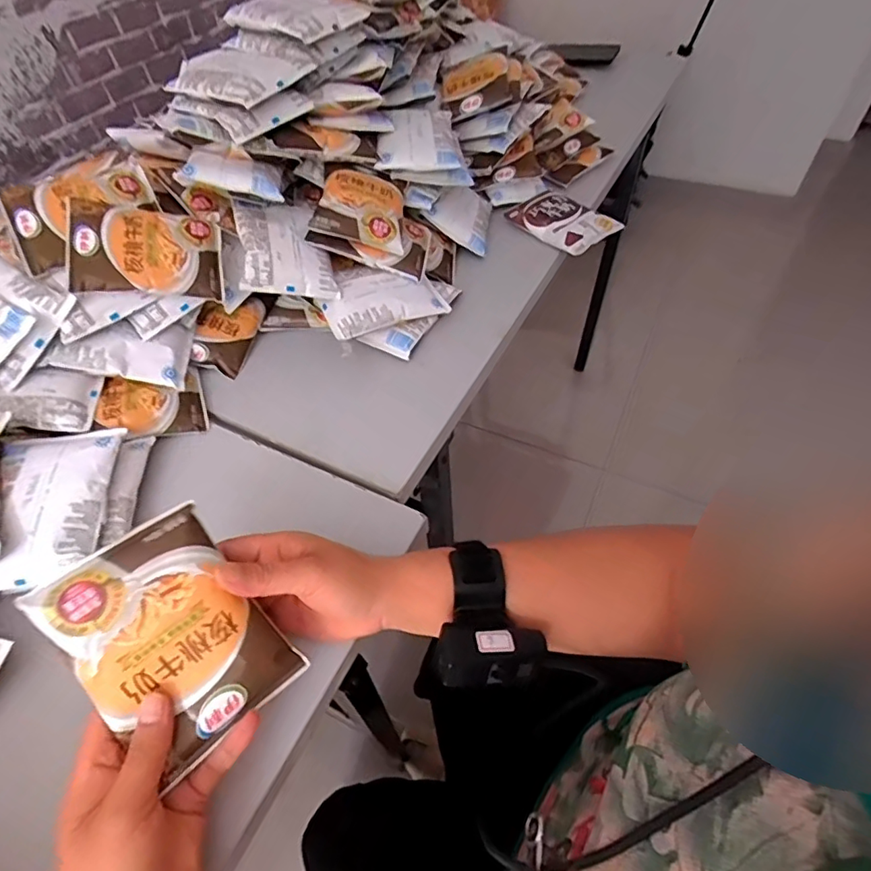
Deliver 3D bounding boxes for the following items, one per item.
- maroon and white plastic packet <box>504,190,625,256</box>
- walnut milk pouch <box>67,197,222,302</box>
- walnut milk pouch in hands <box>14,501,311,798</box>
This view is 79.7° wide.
[{"bbox_3d":[0.173,-0.292,0.701,0.089,0.021,0.125,-34,57,-22],"label":"maroon and white plastic packet"},{"bbox_3d":[-0.281,-0.183,0.508,0.129,0.017,0.097,-2,77,-25],"label":"walnut milk pouch"},{"bbox_3d":[-0.153,0.117,0.304,0.092,0.014,0.128,-37,93,-24],"label":"walnut milk pouch in hands"}]

